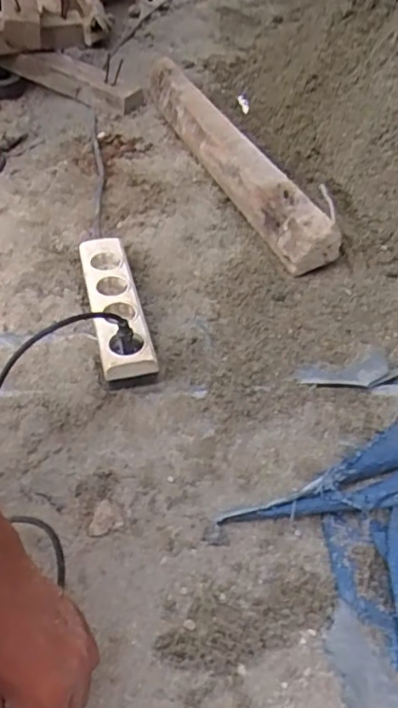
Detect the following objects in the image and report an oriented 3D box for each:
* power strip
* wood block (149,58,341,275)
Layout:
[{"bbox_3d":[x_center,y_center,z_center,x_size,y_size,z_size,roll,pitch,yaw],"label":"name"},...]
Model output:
[{"bbox_3d":[-0.104,-0.058,0.720,0.061,0.050,0.237,-14,47,-6],"label":"power strip"},{"bbox_3d":[0.038,-0.320,0.923,0.073,0.065,0.600,-19,48,-10],"label":"wood block"}]

